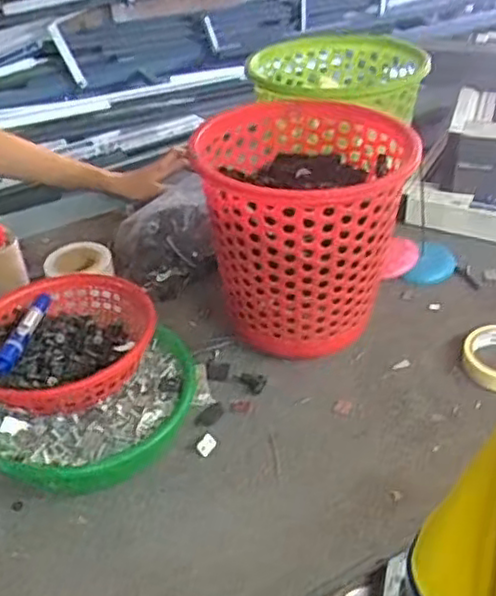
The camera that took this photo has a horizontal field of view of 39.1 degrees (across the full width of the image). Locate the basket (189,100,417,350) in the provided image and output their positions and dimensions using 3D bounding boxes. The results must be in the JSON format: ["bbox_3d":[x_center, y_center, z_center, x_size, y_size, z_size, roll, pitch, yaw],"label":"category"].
[{"bbox_3d":[0.070,-0.078,0.853,0.244,0.251,0.247,-4,37,1],"label":"basket"}]

